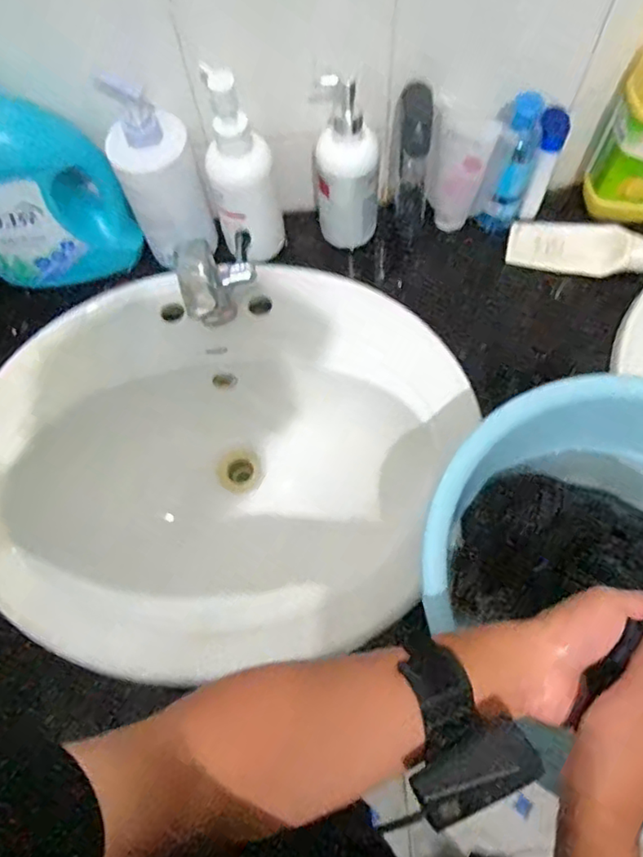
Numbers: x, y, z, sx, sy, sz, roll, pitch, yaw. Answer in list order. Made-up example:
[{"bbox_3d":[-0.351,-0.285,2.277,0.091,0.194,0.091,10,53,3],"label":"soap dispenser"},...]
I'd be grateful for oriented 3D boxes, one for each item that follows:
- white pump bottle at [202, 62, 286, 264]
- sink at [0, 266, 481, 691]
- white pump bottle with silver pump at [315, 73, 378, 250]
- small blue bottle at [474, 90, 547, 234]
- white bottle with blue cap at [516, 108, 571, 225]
[{"bbox_3d":[-0.080,-0.258,0.641,0.069,0.217,0.060,-11,68,-2],"label":"white pump bottle"},{"bbox_3d":[-0.110,0.049,0.696,0.519,0.151,0.423,-3,68,1],"label":"sink"},{"bbox_3d":[0.029,-0.281,0.658,0.068,0.189,0.060,-2,68,1],"label":"white pump bottle with silver pump"},{"bbox_3d":[0.208,-0.279,0.669,0.044,0.163,0.039,21,71,10],"label":"small blue bottle"},{"bbox_3d":[0.246,-0.291,0.681,0.030,0.131,0.043,23,71,11],"label":"white bottle with blue cap"}]

